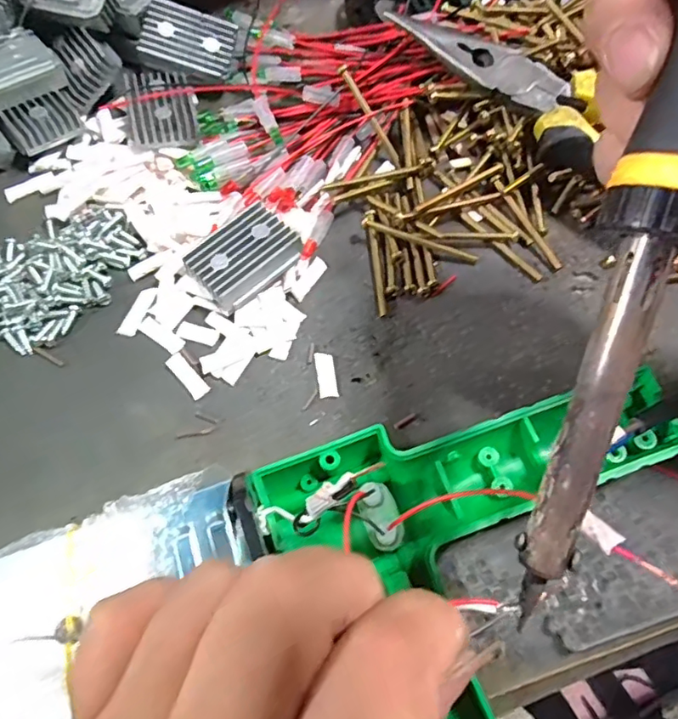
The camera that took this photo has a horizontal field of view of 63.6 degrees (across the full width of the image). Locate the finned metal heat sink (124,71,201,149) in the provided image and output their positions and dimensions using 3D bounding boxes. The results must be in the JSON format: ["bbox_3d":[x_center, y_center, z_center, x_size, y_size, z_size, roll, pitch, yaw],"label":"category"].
[{"bbox_3d":[-0.088,-0.127,0.272,0.030,0.011,0.047,-10,71,-5],"label":"finned metal heat sink"}]

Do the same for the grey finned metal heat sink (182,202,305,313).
[{"bbox_3d":[-0.042,-0.045,0.243,0.033,0.015,0.046,43,75,12],"label":"grey finned metal heat sink"}]

